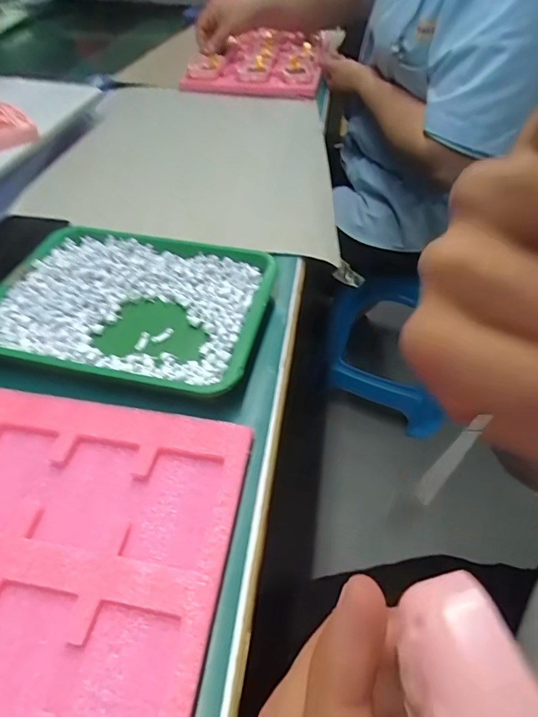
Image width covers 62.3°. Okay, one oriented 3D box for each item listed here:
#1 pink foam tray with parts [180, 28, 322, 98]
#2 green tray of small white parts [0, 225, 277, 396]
[{"bbox_3d":[-0.004,-0.568,0.845,0.227,0.038,0.307,11,49,6],"label":"pink foam tray with parts"},{"bbox_3d":[-0.111,-0.048,0.361,0.211,0.018,0.160,11,49,6],"label":"green tray of small white parts"}]

